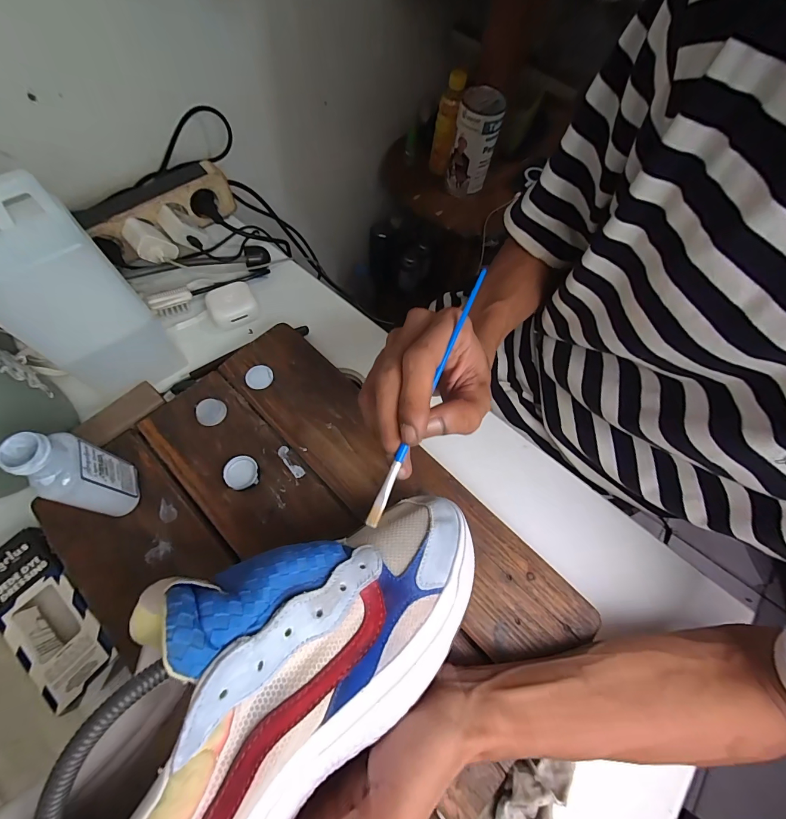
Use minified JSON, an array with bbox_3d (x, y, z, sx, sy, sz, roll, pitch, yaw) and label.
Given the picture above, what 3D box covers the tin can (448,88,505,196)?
[{"bbox_3d":[0.162,-0.533,0.755,0.084,0.162,0.076,11,66,1],"label":"tin can"}]

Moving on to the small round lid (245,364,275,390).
[{"bbox_3d":[-0.135,-0.033,0.378,0.026,0.004,0.026,1,67,-1],"label":"small round lid"}]

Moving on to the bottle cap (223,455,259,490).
[{"bbox_3d":[-0.136,0.057,0.336,0.029,0.011,0.029,1,67,-1],"label":"bottle cap"}]

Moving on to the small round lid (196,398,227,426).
[{"bbox_3d":[-0.176,0.002,0.359,0.026,0.007,0.026,1,67,-1],"label":"small round lid"}]

